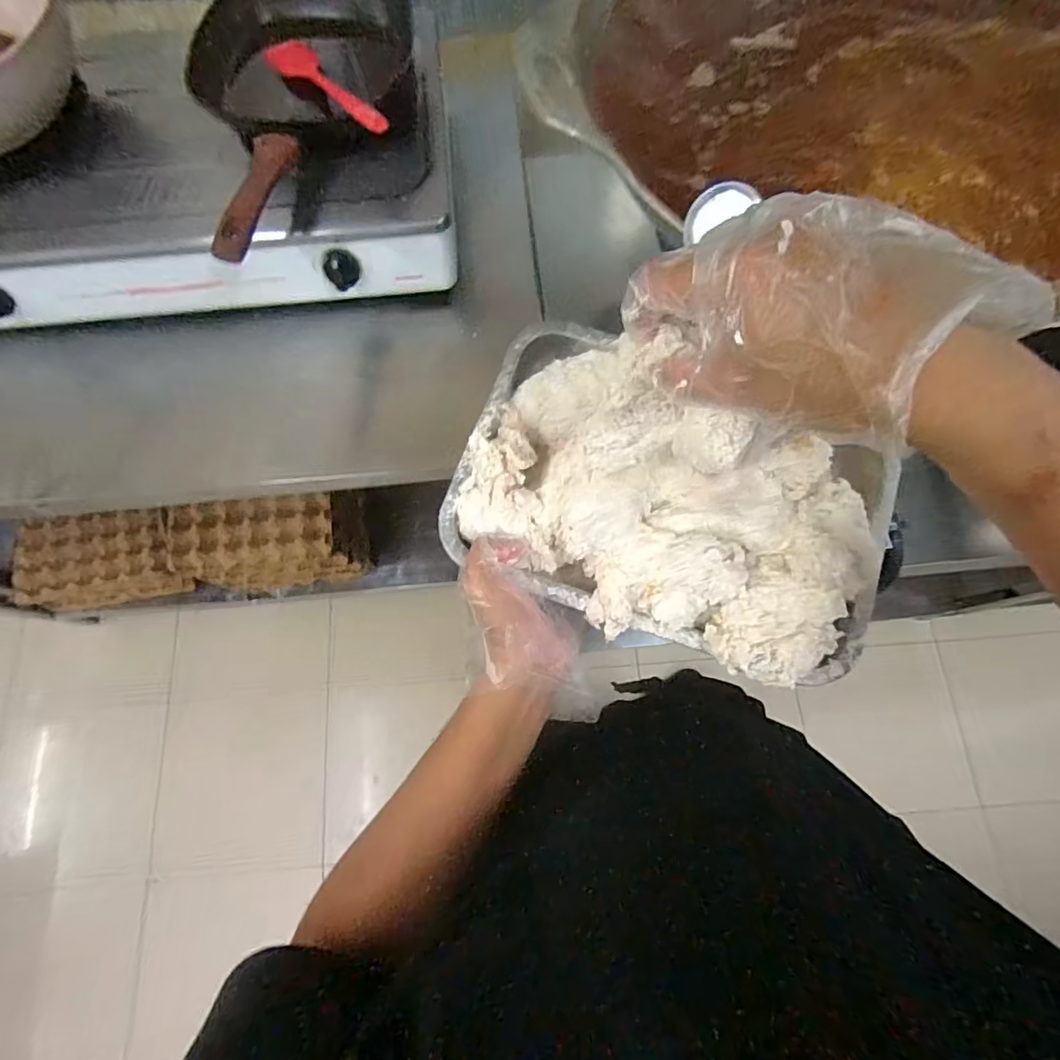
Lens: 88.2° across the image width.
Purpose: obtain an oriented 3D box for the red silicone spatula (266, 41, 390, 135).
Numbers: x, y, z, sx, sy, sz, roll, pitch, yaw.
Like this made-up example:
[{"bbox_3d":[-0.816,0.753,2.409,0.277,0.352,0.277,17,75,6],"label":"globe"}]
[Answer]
[{"bbox_3d":[-0.223,-0.485,0.603,0.051,0.027,0.242,-34,62,-9],"label":"red silicone spatula"}]

